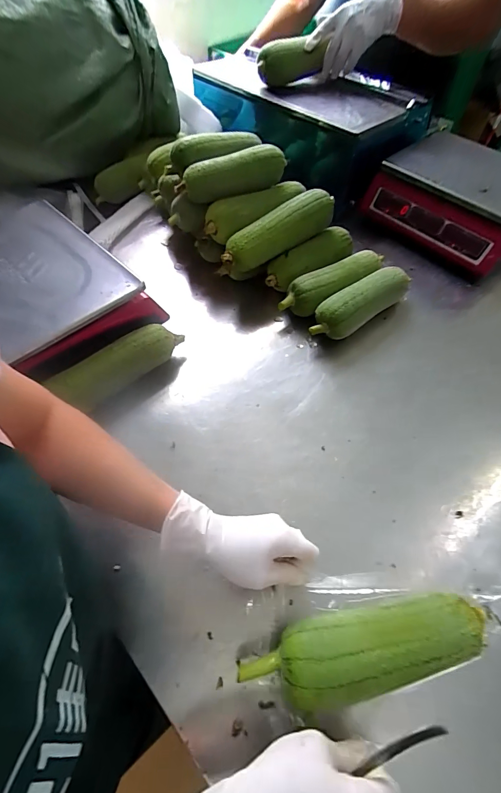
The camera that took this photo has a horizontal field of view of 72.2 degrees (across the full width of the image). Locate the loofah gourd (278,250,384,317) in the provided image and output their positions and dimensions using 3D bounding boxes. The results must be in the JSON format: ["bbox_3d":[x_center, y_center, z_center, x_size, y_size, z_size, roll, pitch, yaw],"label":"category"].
[{"bbox_3d":[0.142,-0.188,0.591,0.201,0.058,0.054,-27,62,-17],"label":"loofah gourd"}]

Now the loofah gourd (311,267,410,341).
[{"bbox_3d":[0.182,-0.147,0.565,0.190,0.069,0.063,-34,64,-20],"label":"loofah gourd"}]

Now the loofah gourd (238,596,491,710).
[{"bbox_3d":[0.104,0.235,0.316,0.215,0.065,0.066,-8,58,-6],"label":"loofah gourd"}]

